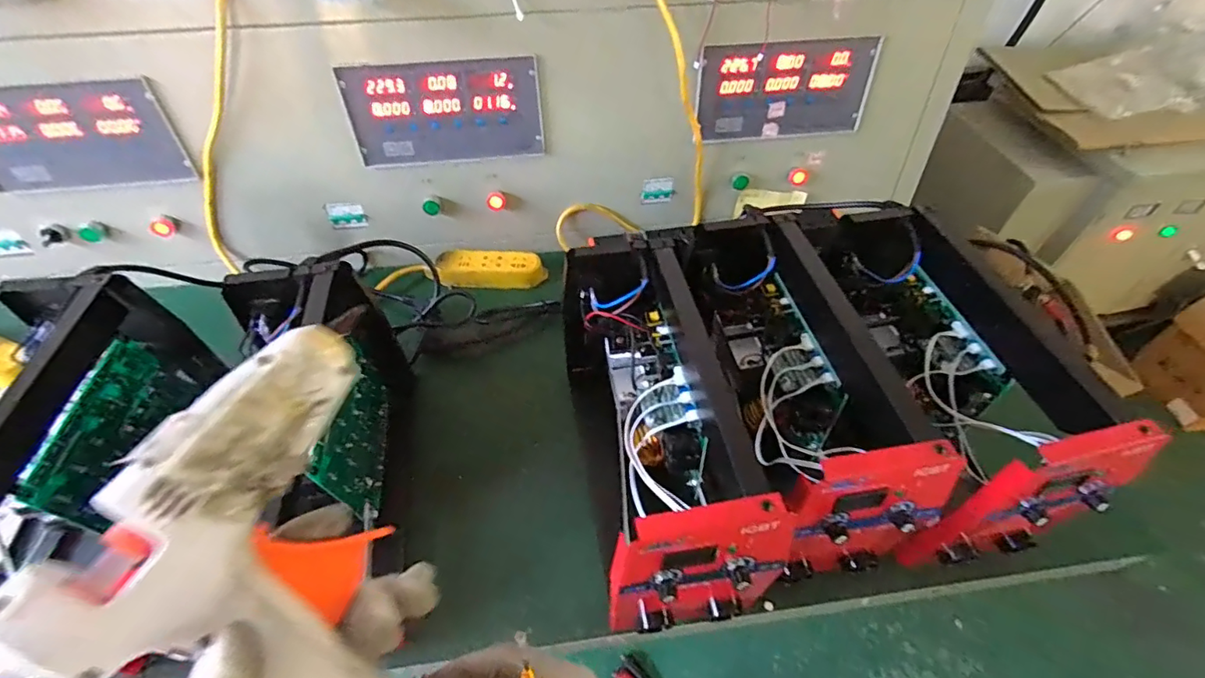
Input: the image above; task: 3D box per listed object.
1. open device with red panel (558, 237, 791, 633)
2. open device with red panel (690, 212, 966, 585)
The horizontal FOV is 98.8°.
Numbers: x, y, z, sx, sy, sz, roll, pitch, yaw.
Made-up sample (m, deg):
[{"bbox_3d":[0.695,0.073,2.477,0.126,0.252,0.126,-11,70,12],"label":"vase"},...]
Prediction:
[{"bbox_3d":[0.051,0.080,0.559,0.134,0.211,0.377,-9,51,-7],"label":"open device with red panel"},{"bbox_3d":[0.213,0.050,0.573,0.159,0.198,0.344,-7,51,-5],"label":"open device with red panel"}]

